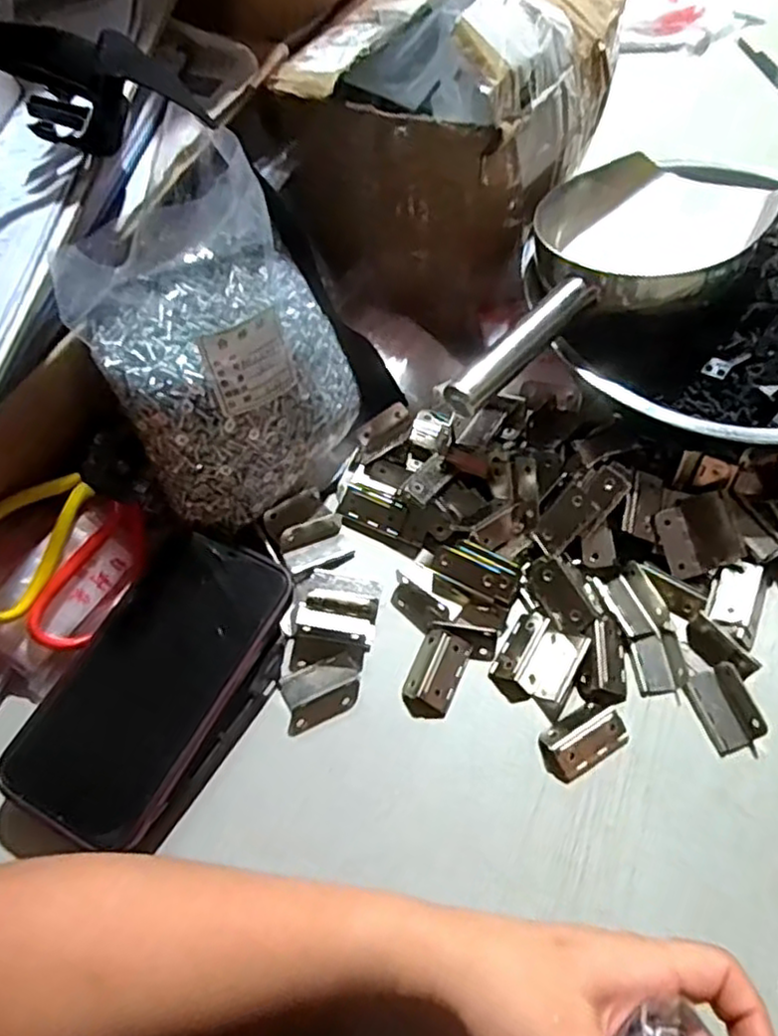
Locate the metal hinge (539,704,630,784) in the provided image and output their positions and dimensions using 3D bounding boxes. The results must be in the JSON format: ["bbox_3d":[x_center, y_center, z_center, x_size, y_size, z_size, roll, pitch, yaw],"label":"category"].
[{"bbox_3d":[0.101,0.115,0.362,0.044,0.011,0.026,-28,64,-14],"label":"metal hinge"}]

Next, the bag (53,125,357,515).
[{"bbox_3d":[-0.096,-0.098,0.397,0.128,0.129,0.141,-31,65,-15],"label":"bag"}]

